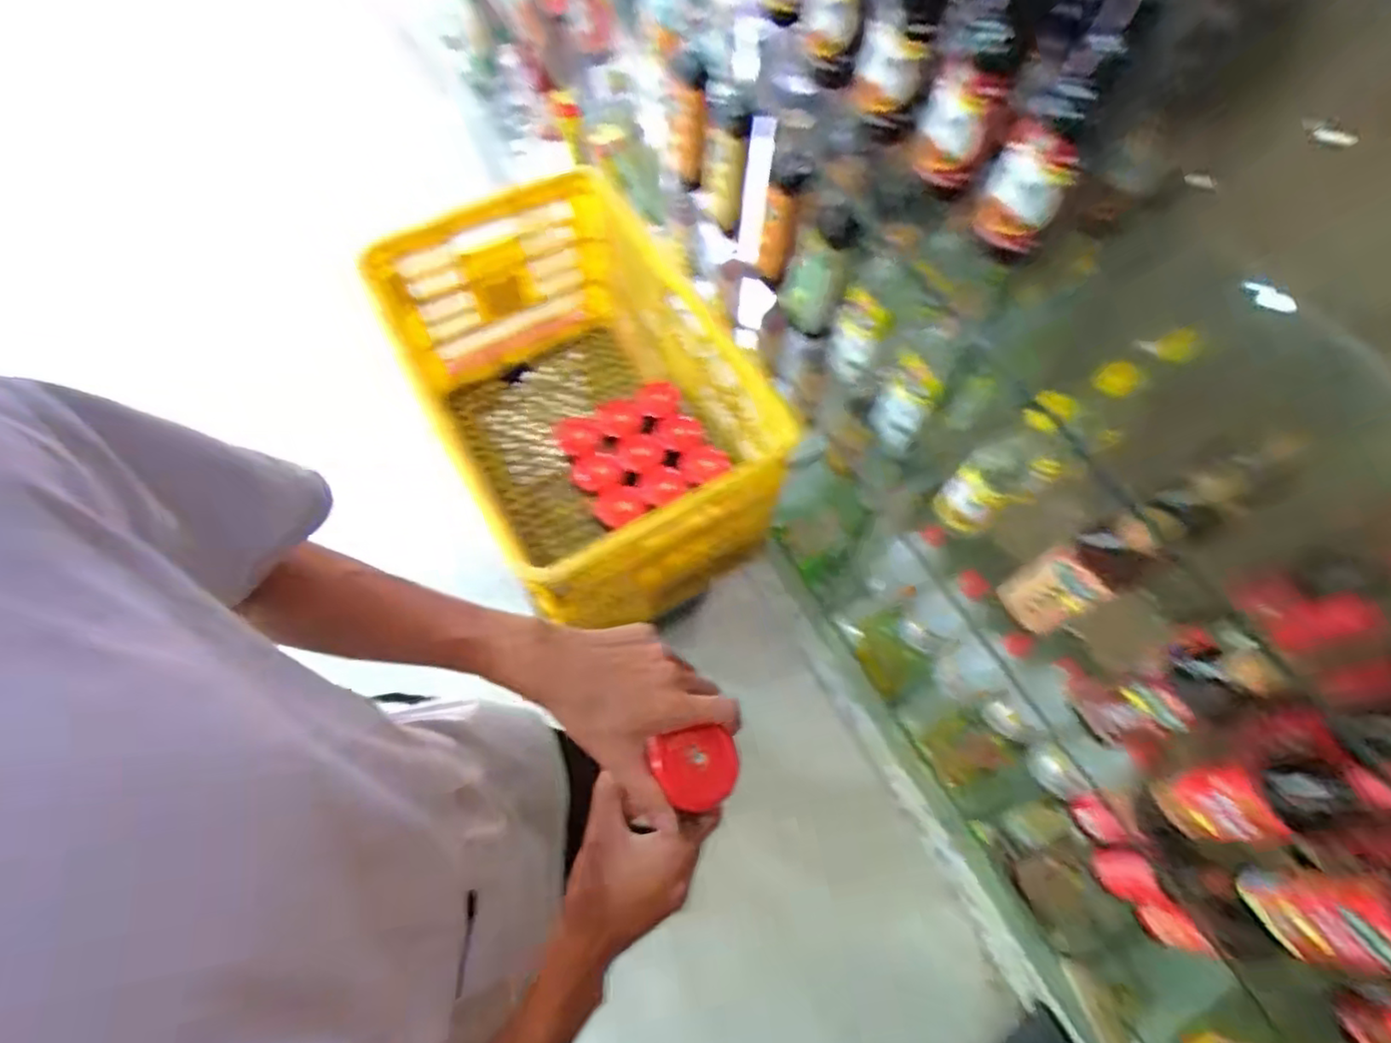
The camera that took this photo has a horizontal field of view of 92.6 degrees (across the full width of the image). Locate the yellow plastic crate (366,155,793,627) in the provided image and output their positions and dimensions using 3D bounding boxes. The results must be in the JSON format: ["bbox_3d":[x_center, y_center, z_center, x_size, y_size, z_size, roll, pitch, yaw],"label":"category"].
[{"bbox_3d":[-0.159,-0.164,1.020,0.406,0.374,0.593,-27,68,-14],"label":"yellow plastic crate"}]

